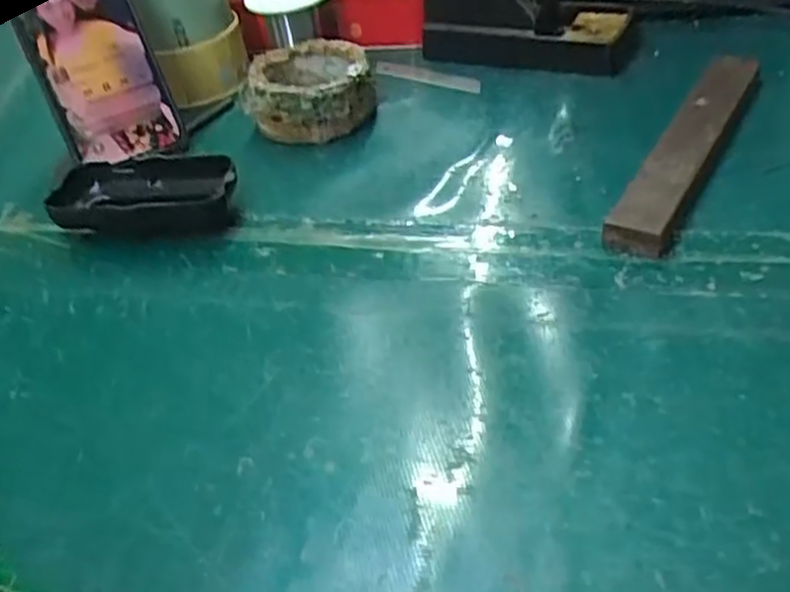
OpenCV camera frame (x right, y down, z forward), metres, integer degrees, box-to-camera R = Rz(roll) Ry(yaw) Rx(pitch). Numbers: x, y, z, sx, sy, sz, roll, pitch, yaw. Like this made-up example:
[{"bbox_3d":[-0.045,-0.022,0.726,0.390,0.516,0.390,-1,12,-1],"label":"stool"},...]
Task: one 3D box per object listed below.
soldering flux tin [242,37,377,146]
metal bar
[{"bbox_3d":[-0.059,-0.144,0.533,0.086,0.044,0.080,-7,40,0],"label":"soldering flux tin"},{"bbox_3d":[0.178,-0.095,0.452,0.033,0.016,0.222,18,47,28],"label":"metal bar"}]

